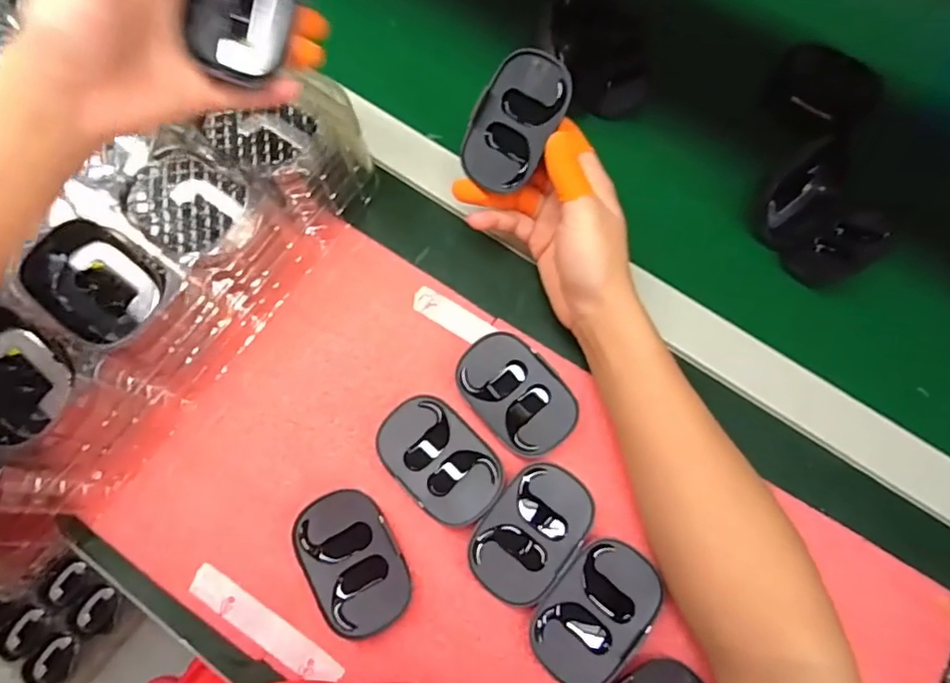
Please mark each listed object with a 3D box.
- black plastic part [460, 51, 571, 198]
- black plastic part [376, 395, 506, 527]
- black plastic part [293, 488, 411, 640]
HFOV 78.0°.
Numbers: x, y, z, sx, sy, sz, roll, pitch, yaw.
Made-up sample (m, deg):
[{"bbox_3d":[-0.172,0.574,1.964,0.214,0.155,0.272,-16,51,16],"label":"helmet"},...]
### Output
[{"bbox_3d":[0.027,-0.143,0.383,0.058,0.009,0.085,35,112,23],"label":"black plastic part"},{"bbox_3d":[-0.024,0.079,0.397,0.090,0.010,0.061,40,77,12],"label":"black plastic part"},{"bbox_3d":[-0.079,0.141,0.379,0.059,0.019,0.088,-29,74,-9],"label":"black plastic part"}]

